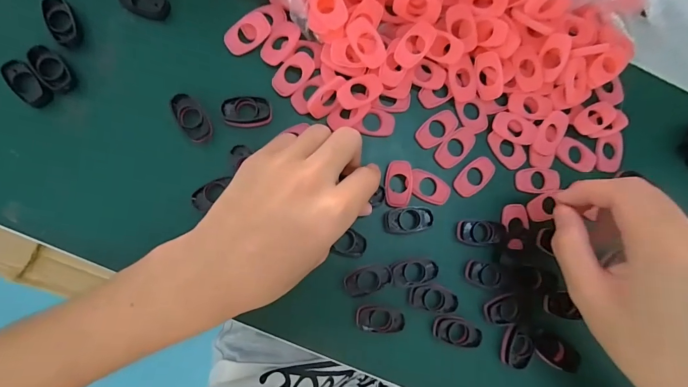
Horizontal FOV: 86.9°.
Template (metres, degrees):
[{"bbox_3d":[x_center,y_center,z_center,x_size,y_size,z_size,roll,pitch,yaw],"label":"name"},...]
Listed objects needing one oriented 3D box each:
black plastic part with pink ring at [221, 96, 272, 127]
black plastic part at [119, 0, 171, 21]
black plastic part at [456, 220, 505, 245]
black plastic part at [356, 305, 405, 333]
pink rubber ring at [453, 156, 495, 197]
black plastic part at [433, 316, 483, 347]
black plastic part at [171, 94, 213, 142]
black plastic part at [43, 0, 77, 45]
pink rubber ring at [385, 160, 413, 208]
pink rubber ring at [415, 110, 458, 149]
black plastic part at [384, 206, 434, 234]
[{"bbox_3d":[-0.066,-0.055,0.244,0.031,0.006,0.018,-6,87,-6],"label":"black plastic part with pink ring"},{"bbox_3d":[-0.136,-0.130,0.247,0.031,0.007,0.018,21,85,-4],"label":"black plastic part"},{"bbox_3d":[0.098,0.028,0.260,0.033,0.004,0.017,-1,87,-6],"label":"black plastic part"},{"bbox_3d":[0.025,0.087,0.250,0.032,0.006,0.016,7,86,-5],"label":"black plastic part"},{"bbox_3d":[0.095,-0.012,0.263,0.033,0.004,0.019,-39,91,-7],"label":"pink rubber ring"},{"bbox_3d":[0.079,0.096,0.254,0.034,0.006,0.018,26,84,-4],"label":"black plastic part"},{"bbox_3d":[-0.102,-0.050,0.243,0.017,0.012,0.031,-32,90,-7],"label":"black plastic part"},{"bbox_3d":[-0.185,-0.113,0.237,0.015,0.009,0.028,-15,88,-6],"label":"black plastic part"},{"bbox_3d":[0.038,-0.007,0.254,0.019,0.004,0.032,4,88,6],"label":"pink rubber ring"},{"bbox_3d":[0.067,-0.047,0.261,0.032,0.004,0.019,-41,91,-7],"label":"pink rubber ring"},{"bbox_3d":[0.046,0.019,0.254,0.032,0.012,0.019,-4,87,-6],"label":"black plastic part"}]

